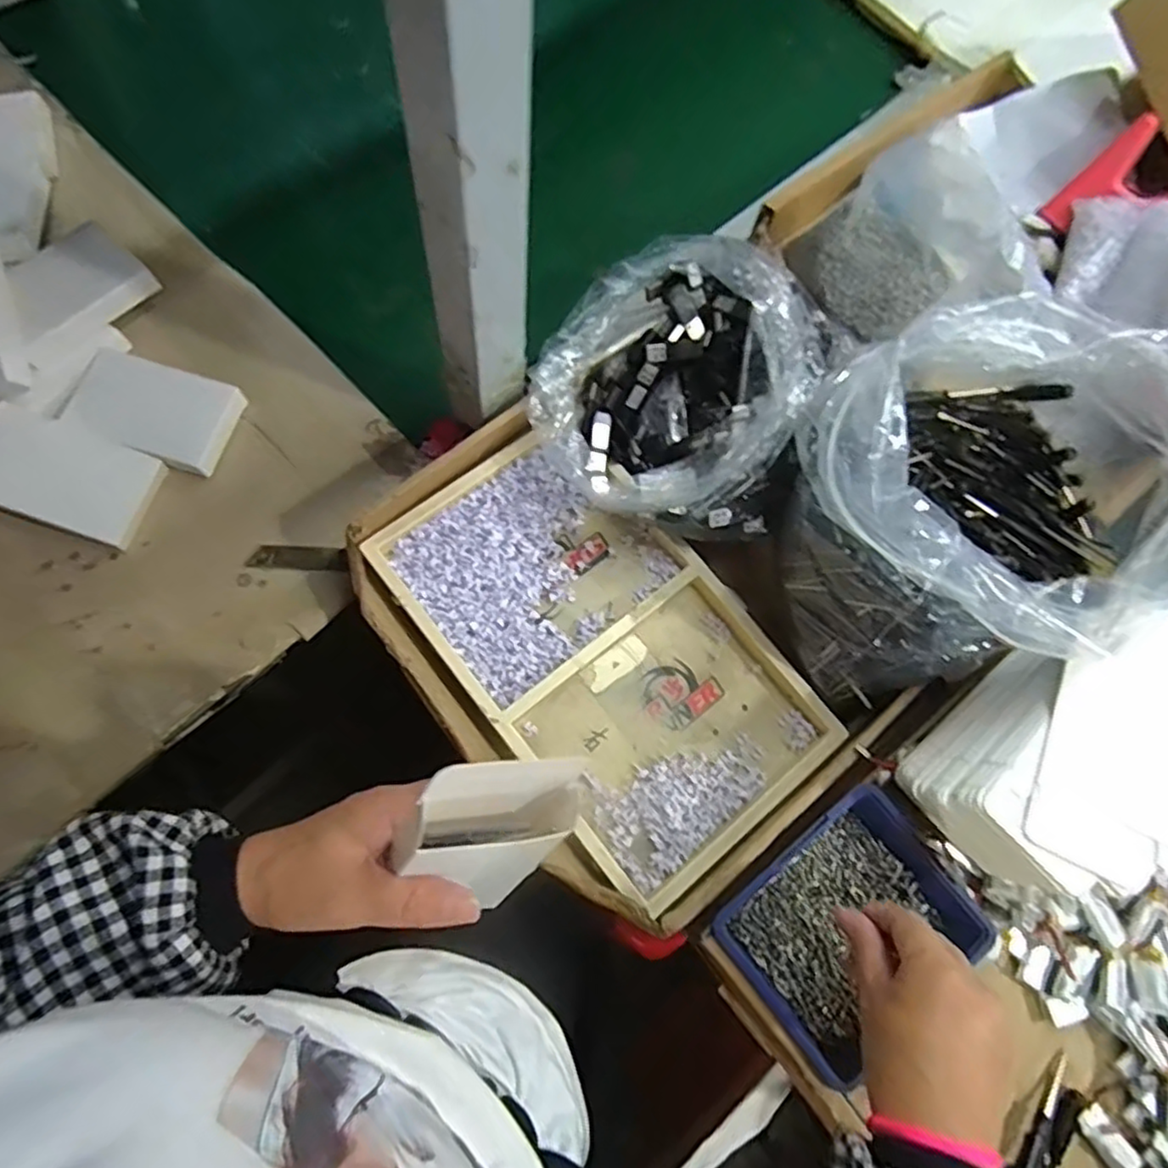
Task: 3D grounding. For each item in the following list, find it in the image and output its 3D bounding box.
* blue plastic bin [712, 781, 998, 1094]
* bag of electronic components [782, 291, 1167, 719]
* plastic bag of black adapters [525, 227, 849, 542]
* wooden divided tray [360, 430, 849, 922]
[{"bbox_3d":[0.167,0.215,0.431,0.142,0.031,0.116,-37,78,-12],"label":"blue plastic bin"},{"bbox_3d":[0.240,-0.044,0.429,0.199,0.171,0.195,-20,76,-8],"label":"bag of electronic components"},{"bbox_3d":[0.071,-0.146,0.499,0.194,0.117,0.194,21,74,4],"label":"plastic bag of black adapters"},{"bbox_3d":[0.014,0.042,0.491,0.188,0.029,0.318,-38,79,-12],"label":"wooden divided tray"}]

